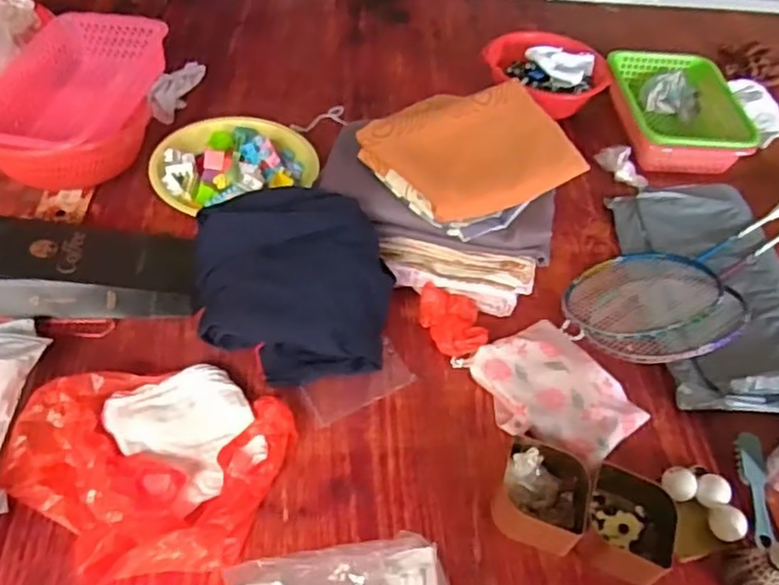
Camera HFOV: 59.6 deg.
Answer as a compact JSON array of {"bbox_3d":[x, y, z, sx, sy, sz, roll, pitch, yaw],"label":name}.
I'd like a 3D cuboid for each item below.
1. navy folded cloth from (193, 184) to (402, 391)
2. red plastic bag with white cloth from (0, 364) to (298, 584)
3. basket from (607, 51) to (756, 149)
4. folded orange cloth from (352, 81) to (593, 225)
[{"bbox_3d":[-0.117,0.000,0.864,0.241,0.178,0.198,-4,50,-9],"label":"navy folded cloth"},{"bbox_3d":[-0.250,0.181,0.757,0.268,0.074,0.268,38,56,24],"label":"red plastic bag with white cloth"},{"bbox_3d":[0.544,-0.349,1.292,0.212,0.096,0.320,2,49,-4],"label":"basket"},{"bbox_3d":[0.107,-0.203,0.943,0.249,0.031,0.212,-25,65,-9],"label":"folded orange cloth"}]

